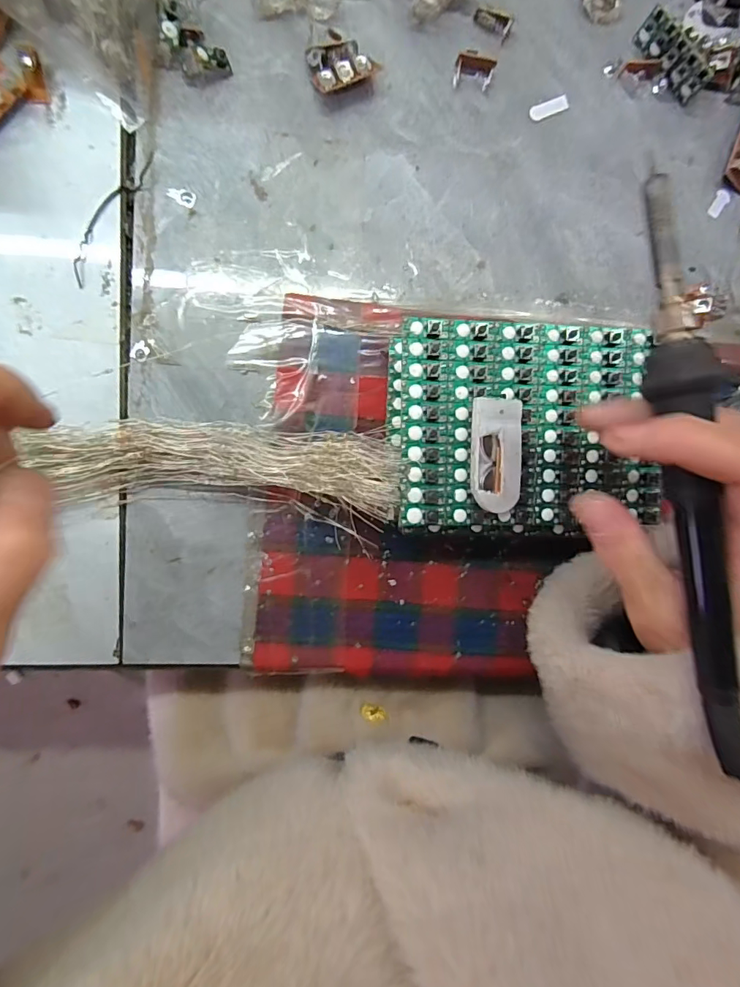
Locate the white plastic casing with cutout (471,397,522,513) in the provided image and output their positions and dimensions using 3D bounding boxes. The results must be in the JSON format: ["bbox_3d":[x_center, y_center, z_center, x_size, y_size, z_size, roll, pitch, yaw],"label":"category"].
[{"bbox_3d":[0.057,-0.018,0.214,0.024,0.013,0.050,-2,94,-5],"label":"white plastic casing with cutout"}]

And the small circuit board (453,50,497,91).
[{"bbox_3d":[0.056,-0.226,0.251,0.020,0.008,0.015,10,93,-6],"label":"small circuit board"}]

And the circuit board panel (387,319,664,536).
[{"bbox_3d":[0.074,-0.030,0.221,0.129,0.005,0.097,-1,94,-5],"label":"circuit board panel"}]

